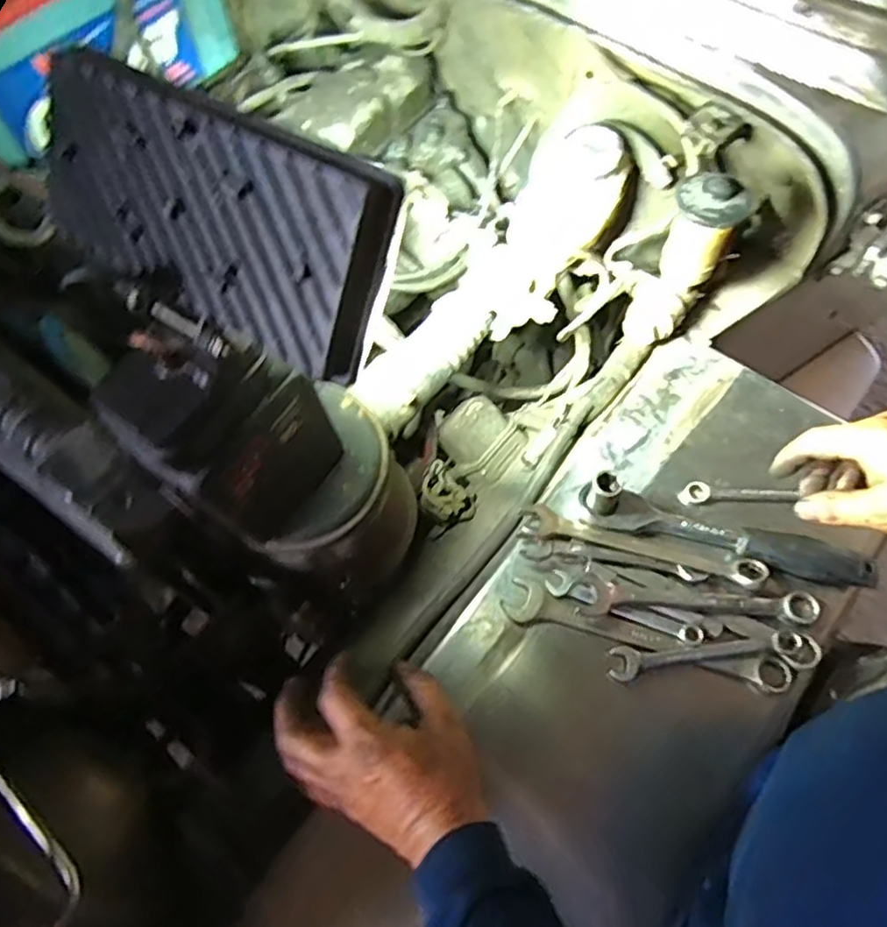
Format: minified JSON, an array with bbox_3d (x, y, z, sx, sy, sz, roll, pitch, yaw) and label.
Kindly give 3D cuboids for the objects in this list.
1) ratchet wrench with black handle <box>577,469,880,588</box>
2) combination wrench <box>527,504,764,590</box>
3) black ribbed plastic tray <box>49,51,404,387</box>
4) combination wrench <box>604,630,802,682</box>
[{"bbox_3d":[0.235,0.064,0.544,0.237,0.034,0.052,21,70,9],"label":"ratchet wrench with black handle"},{"bbox_3d":[0.169,0.070,0.543,0.199,0.015,0.031,14,69,6],"label":"combination wrench"},{"bbox_3d":[-0.116,-0.127,0.318,0.197,0.096,0.024,31,29,16],"label":"black ribbed plastic tray"},{"bbox_3d":[0.207,0.152,0.506,0.149,0.017,0.025,-5,68,-1],"label":"combination wrench"}]

